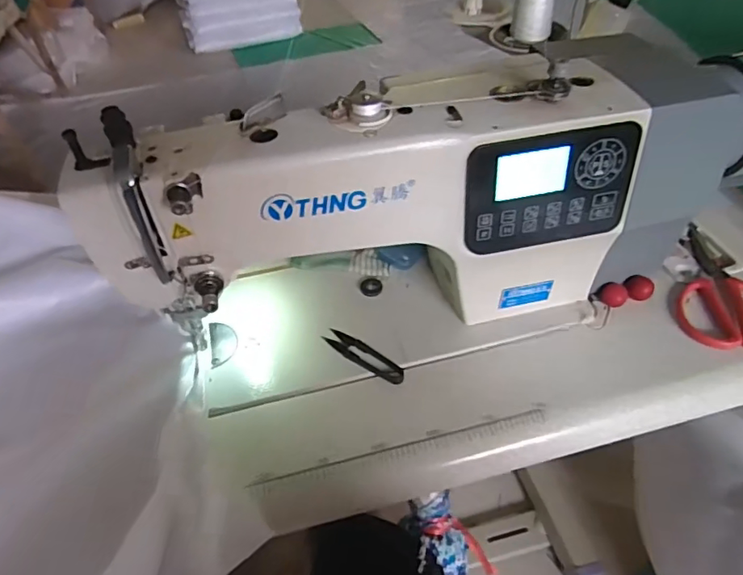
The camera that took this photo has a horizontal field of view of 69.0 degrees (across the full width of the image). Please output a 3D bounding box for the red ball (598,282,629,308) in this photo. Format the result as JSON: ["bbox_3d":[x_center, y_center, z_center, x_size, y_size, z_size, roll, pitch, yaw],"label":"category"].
[{"bbox_3d":[0.257,0.008,0.575,0.027,0.019,0.023,21,51,21],"label":"red ball"}]

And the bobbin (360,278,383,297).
[{"bbox_3d":[0.000,-0.002,0.610,0.024,0.004,0.027,-2,47,1],"label":"bobbin"}]

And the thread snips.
[{"bbox_3d":[-0.007,0.069,0.547,0.096,0.005,0.024,29,55,27],"label":"thread snips"}]

